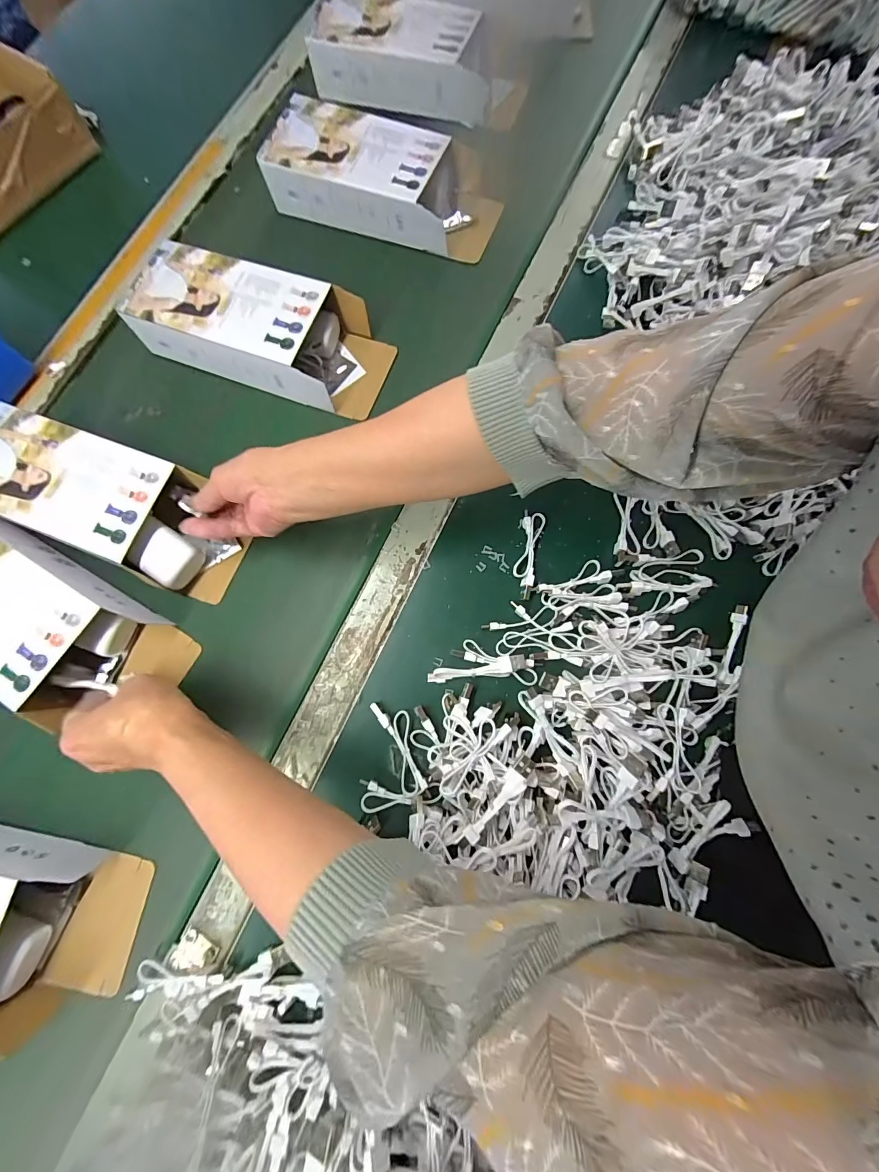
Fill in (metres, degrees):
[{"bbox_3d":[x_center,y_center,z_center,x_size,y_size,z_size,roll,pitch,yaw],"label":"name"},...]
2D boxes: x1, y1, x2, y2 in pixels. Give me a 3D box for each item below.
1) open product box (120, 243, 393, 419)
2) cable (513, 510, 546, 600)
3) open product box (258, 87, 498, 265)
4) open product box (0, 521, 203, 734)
[{"bbox_3d":[-0.180,-0.261,0.403,0.248,0.061,0.101,17,78,11],"label":"open product box"},{"bbox_3d":[0.078,-0.028,0.353,0.019,0.013,0.081,13,77,7],"label":"cable"},{"bbox_3d":[-0.060,-0.450,0.438,0.257,0.056,0.114,14,77,7],"label":"open product box"},{"bbox_3d":[-0.349,0.032,0.336,0.253,0.050,0.114,27,77,-4],"label":"open product box"}]

